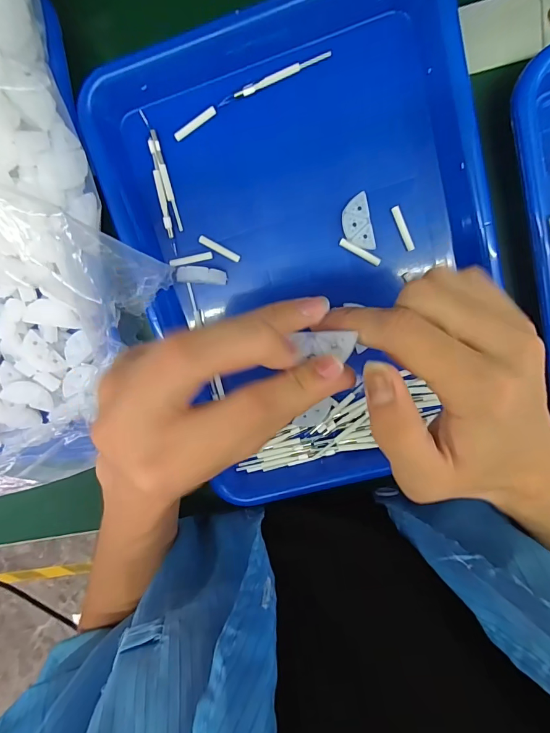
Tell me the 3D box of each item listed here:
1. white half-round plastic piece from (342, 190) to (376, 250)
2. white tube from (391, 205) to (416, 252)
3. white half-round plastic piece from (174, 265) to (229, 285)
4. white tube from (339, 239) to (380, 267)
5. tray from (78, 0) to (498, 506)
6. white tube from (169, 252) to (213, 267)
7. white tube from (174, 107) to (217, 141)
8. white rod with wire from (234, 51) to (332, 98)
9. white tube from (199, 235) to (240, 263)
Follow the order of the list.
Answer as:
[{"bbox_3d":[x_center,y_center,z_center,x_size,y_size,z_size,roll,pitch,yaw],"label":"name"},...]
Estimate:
[{"bbox_3d":[0.060,-0.103,0.283,0.020,0.005,0.038,-14,102,7],"label":"white half-round plastic piece"},{"bbox_3d":[0.094,-0.101,0.285,0.006,0.004,0.033,-25,101,10],"label":"white tube"},{"bbox_3d":[-0.057,-0.070,0.298,0.039,0.012,0.012,5,104,3],"label":"white half-round plastic piece"},{"bbox_3d":[0.063,-0.085,0.290,0.034,0.004,0.006,29,104,-3],"label":"white tube"},{"bbox_3d":[0.026,-0.072,0.283,0.240,0.049,0.336,-16,102,8],"label":"tray"},{"bbox_3d":[-0.064,-0.083,0.301,0.032,0.007,0.007,-12,103,7],"label":"white tube"},{"bbox_3d":[-0.057,-0.173,0.277,0.034,0.004,0.006,-30,100,11],"label":"white tube"},{"bbox_3d":[0.005,-0.199,0.265,0.068,0.004,0.006,-21,101,9],"label":"white rod with wire"},{"bbox_3d":[-0.042,-0.090,0.299,0.033,0.007,0.006,28,104,-3],"label":"white tube"}]

